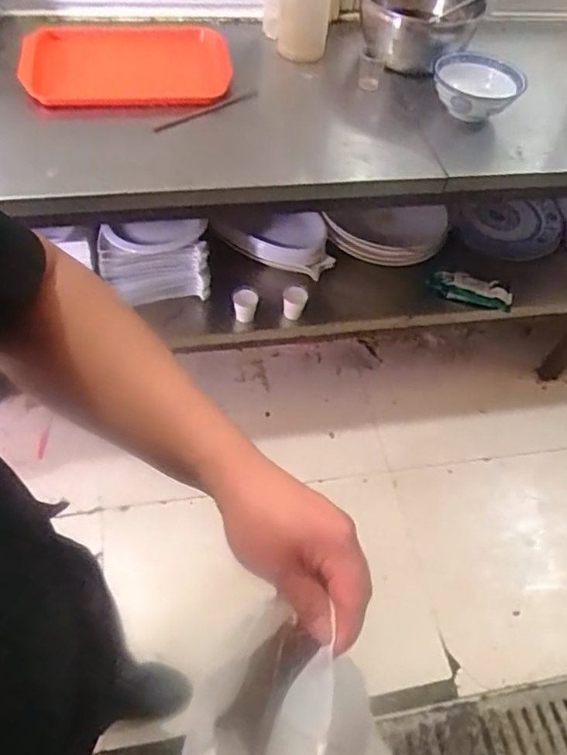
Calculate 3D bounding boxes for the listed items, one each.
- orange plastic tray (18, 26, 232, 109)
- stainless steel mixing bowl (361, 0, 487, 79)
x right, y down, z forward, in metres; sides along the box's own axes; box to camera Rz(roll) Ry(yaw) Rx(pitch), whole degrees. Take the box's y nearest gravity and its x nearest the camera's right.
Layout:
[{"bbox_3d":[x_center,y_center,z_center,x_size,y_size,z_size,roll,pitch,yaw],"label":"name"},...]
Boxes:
[{"bbox_3d":[-0.300,-0.617,1.165,0.384,0.063,0.219,-4,55,-8],"label":"orange plastic tray"},{"bbox_3d":[0.287,-0.761,1.251,0.247,0.149,0.218,11,55,3],"label":"stainless steel mixing bowl"}]

